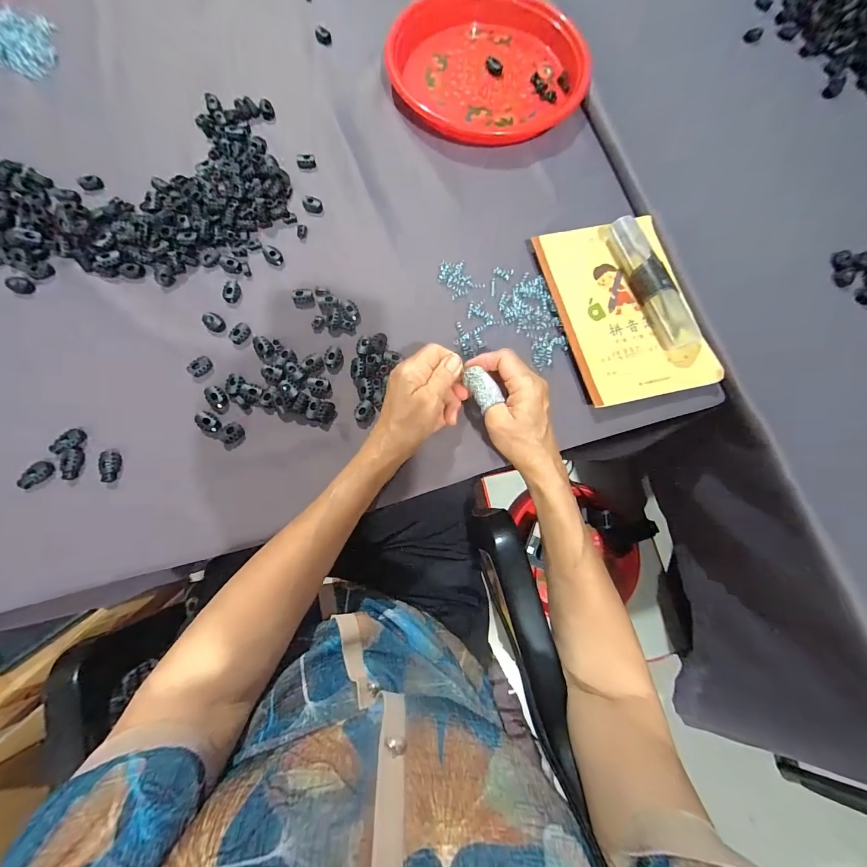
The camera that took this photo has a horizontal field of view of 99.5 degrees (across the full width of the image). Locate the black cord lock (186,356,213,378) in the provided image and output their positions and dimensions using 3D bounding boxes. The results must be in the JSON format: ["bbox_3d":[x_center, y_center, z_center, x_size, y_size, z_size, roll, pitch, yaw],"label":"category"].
[{"bbox_3d":[-0.233,-0.067,0.367,0.022,0.008,0.016,-37,78,-10],"label":"black cord lock"}]

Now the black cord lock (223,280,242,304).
[{"bbox_3d":[-0.214,-0.151,0.390,0.017,0.008,0.024,-12,75,-5],"label":"black cord lock"}]

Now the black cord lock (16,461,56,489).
[{"bbox_3d":[-0.362,0.038,0.334,0.012,0.014,0.030,29,76,7],"label":"black cord lock"}]

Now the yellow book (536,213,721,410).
[{"bbox_3d":[0.206,-0.138,0.393,0.144,0.008,0.205,-13,76,-5],"label":"yellow book"}]

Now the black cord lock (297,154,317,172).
[{"bbox_3d":[-0.151,-0.322,0.436,0.022,0.011,0.015,-13,75,-5],"label":"black cord lock"}]

